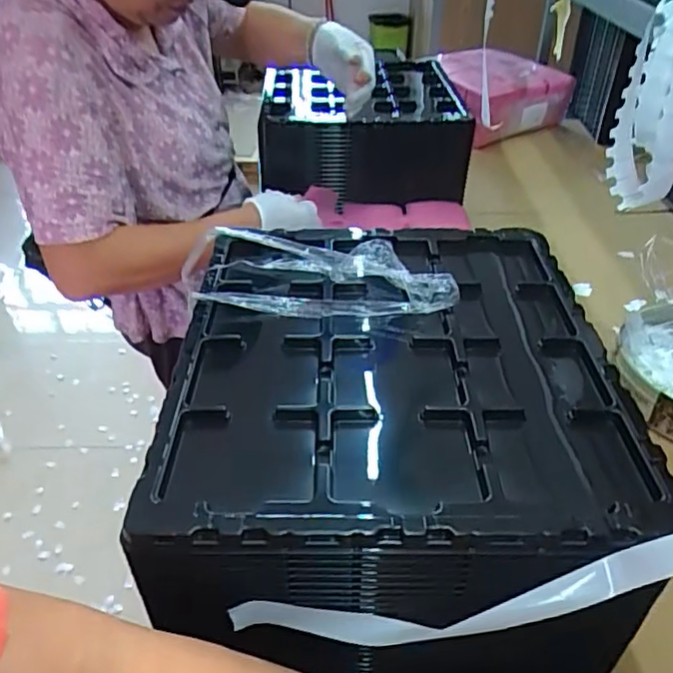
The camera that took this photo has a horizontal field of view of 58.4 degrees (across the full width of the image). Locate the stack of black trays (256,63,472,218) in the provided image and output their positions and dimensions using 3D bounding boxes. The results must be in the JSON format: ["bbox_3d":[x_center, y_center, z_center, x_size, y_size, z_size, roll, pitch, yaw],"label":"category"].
[{"bbox_3d":[0.040,-0.388,1.093,0.332,0.133,0.403,-3,38,-2],"label":"stack of black trays"}]

